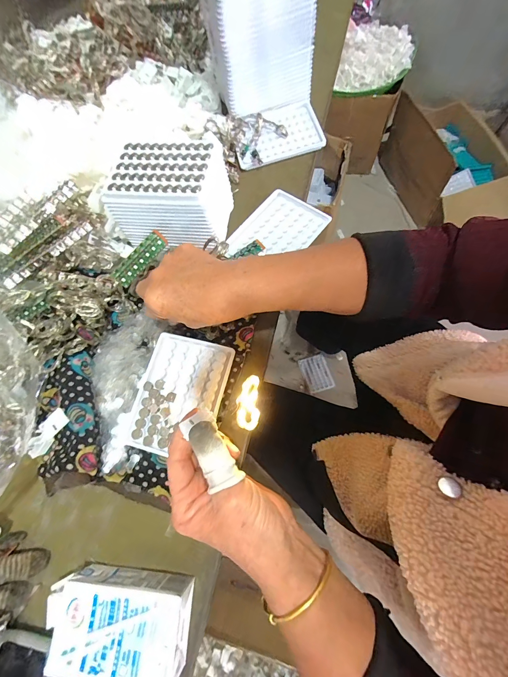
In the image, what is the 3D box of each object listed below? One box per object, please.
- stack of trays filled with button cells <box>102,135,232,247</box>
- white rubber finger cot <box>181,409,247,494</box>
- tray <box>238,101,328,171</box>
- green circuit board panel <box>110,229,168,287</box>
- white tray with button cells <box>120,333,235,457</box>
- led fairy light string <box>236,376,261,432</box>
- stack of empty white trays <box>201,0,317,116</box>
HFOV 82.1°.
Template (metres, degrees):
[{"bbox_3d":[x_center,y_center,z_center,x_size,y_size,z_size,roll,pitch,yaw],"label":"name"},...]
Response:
[{"bbox_3d":[-0.102,-0.178,0.372,0.144,0.076,0.110,1,75,8],"label":"stack of trays filled with button cells"},{"bbox_3d":[-0.035,0.085,0.227,0.025,0.019,0.061,-30,74,-8],"label":"white rubber finger cot"},{"bbox_3d":[0.035,-0.314,0.444,0.130,0.011,0.095,-18,70,0],"label":"tray"},{"bbox_3d":[-0.131,-0.092,0.337,0.073,0.004,0.022,-50,123,-9],"label":"green circuit board panel"},{"bbox_3d":[-0.084,0.063,0.331,0.094,0.013,0.128,12,73,10],"label":"white tray with button cells"},{"bbox_3d":[-0.006,0.060,0.276,0.021,0.005,0.048,-2,71,6],"label":"led fairy light string"},{"bbox_3d":[0.008,-0.423,0.408,0.136,0.153,0.095,-22,70,-1],"label":"stack of empty white trays"}]

